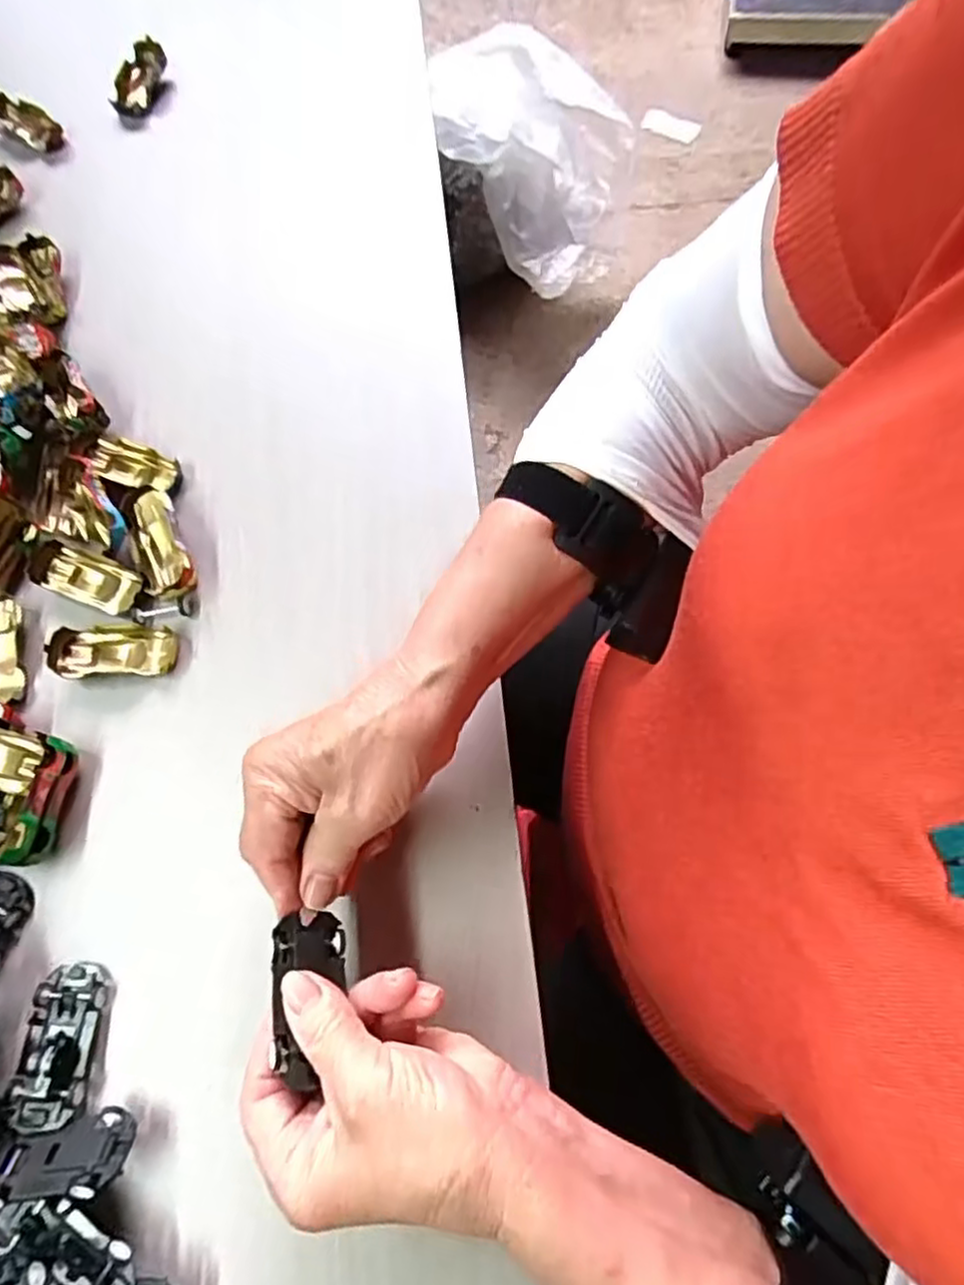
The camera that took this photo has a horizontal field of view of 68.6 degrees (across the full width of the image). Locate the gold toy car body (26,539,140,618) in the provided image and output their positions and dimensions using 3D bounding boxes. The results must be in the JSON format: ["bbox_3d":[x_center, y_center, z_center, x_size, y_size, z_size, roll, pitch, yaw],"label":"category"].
[{"bbox_3d":[-0.230,-0.038,0.412,0.061,0.017,0.029,22,72,-4],"label":"gold toy car body"}]

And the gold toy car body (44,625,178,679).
[{"bbox_3d":[-0.204,0.003,0.392,0.062,0.018,0.029,-4,70,0],"label":"gold toy car body"}]

